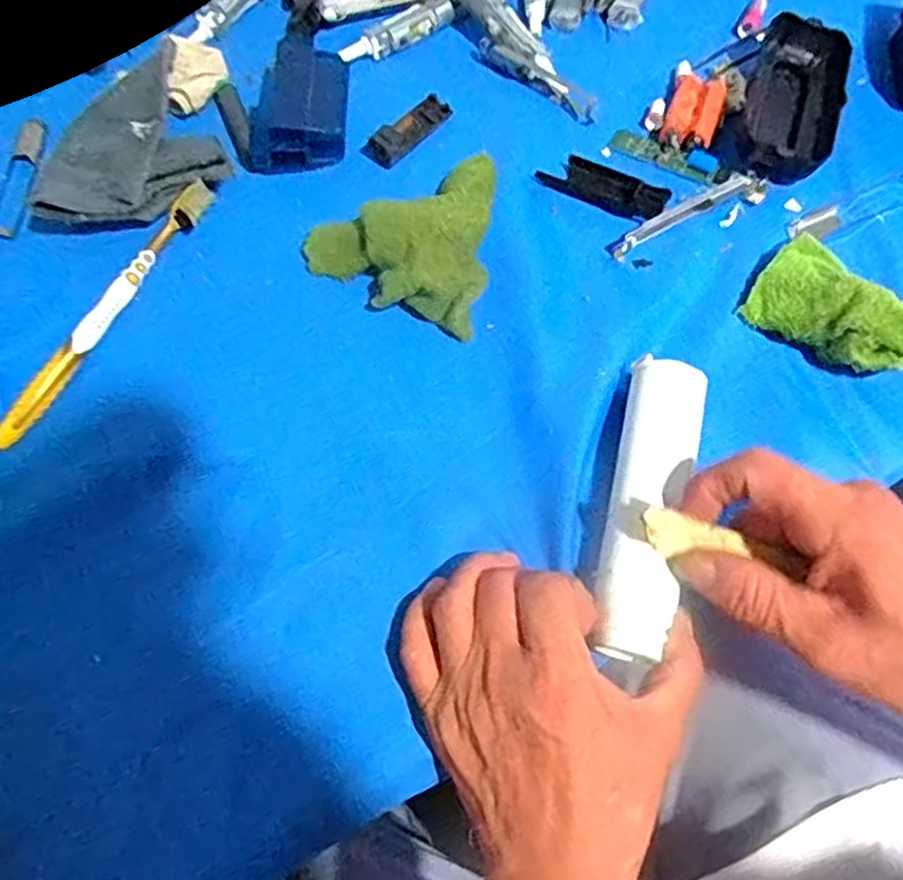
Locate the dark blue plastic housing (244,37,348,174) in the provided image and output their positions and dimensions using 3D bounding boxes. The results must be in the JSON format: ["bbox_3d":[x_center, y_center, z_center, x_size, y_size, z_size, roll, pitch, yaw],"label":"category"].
[{"bbox_3d":[-0.093,-0.207,0.428,0.056,0.028,0.088,-2,67,1],"label":"dark blue plastic housing"}]

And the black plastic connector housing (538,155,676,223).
[{"bbox_3d":[0.089,-0.148,0.409,0.072,0.009,0.027,31,72,14],"label":"black plastic connector housing"}]

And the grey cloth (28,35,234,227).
[{"bbox_3d":[-0.198,-0.174,0.420,0.108,0.029,0.108,-29,69,-10],"label":"grey cloth"}]

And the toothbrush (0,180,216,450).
[{"bbox_3d":[-0.190,-0.073,0.387,0.014,0.015,0.180,27,71,13],"label":"toothbrush"}]

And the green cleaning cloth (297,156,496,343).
[{"bbox_3d":[-0.029,-0.117,0.383,0.099,0.042,0.106,5,68,4],"label":"green cleaning cloth"}]

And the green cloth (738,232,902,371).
[{"bbox_3d":[0.204,-0.060,0.352,0.055,0.037,0.105,-38,71,-13],"label":"green cloth"}]

